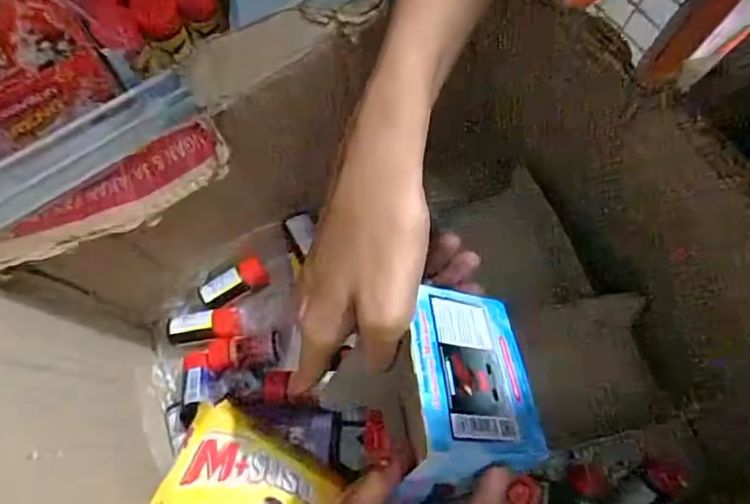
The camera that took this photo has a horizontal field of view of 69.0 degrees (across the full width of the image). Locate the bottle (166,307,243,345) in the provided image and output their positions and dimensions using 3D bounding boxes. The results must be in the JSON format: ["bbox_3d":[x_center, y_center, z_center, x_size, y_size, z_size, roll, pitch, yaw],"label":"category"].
[{"bbox_3d":[-0.131,0.057,0.422,0.054,0.017,0.024,-8,74,-4],"label":"bottle"}]

